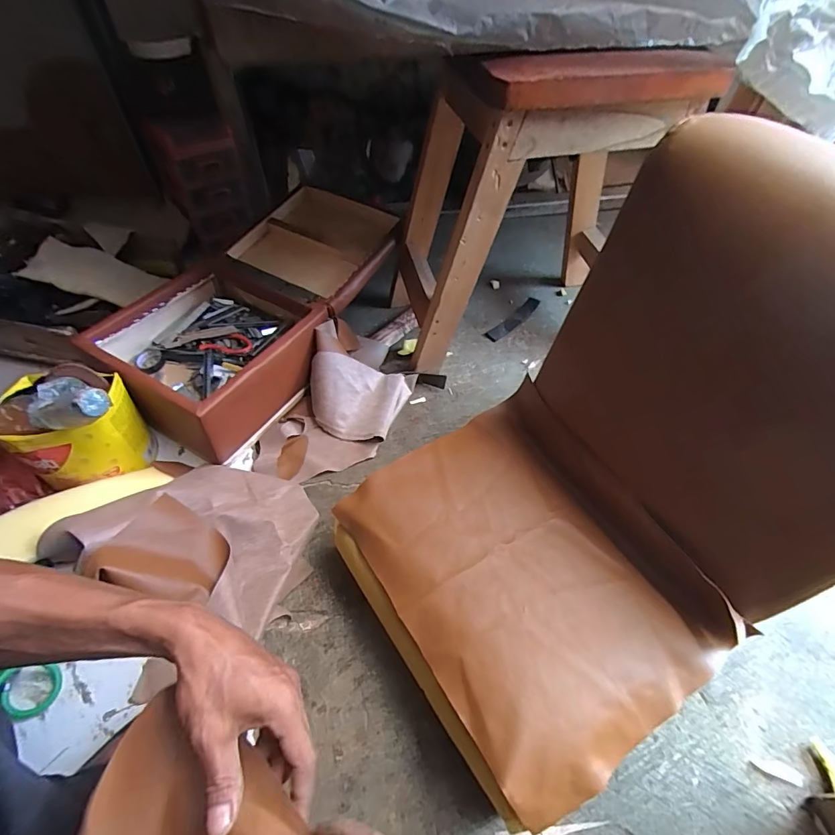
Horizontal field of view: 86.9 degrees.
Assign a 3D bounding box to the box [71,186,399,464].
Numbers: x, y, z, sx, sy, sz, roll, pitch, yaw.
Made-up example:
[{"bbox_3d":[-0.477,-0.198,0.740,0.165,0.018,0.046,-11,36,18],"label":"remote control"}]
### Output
[{"bbox_3d":[-0.276,-0.206,0.824,0.275,0.150,0.564,27,57,18],"label":"box"}]

